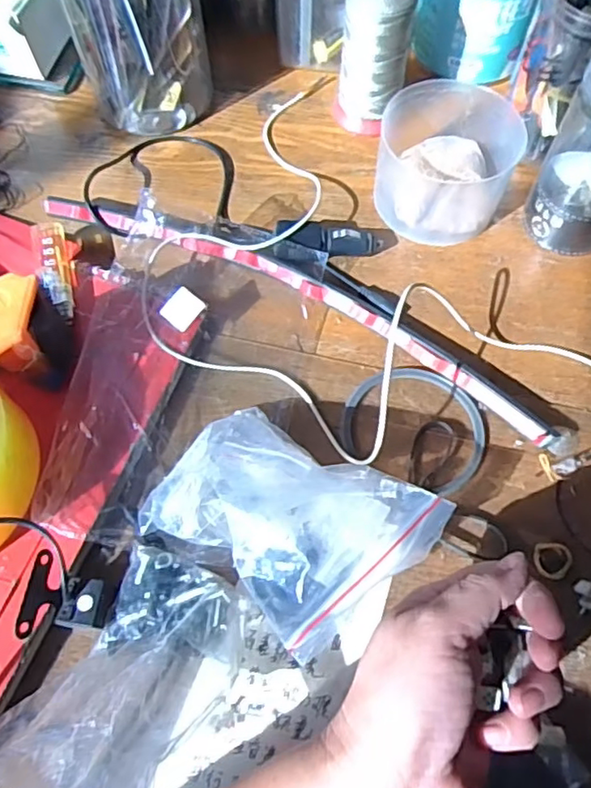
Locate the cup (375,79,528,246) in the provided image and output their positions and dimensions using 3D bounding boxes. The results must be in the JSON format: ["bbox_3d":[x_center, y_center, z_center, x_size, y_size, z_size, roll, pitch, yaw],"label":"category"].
[{"bbox_3d":[0.105,-0.165,0.434,0.094,0.057,0.095,-1,64,1],"label":"cup"}]

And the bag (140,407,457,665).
[{"bbox_3d":[-0.005,0.064,0.318,0.128,0.064,0.097,36,70,17],"label":"bag"}]

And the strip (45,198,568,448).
[{"bbox_3d":[-0.004,-0.066,0.405,0.381,0.016,0.042,27,59,13],"label":"strip"}]

